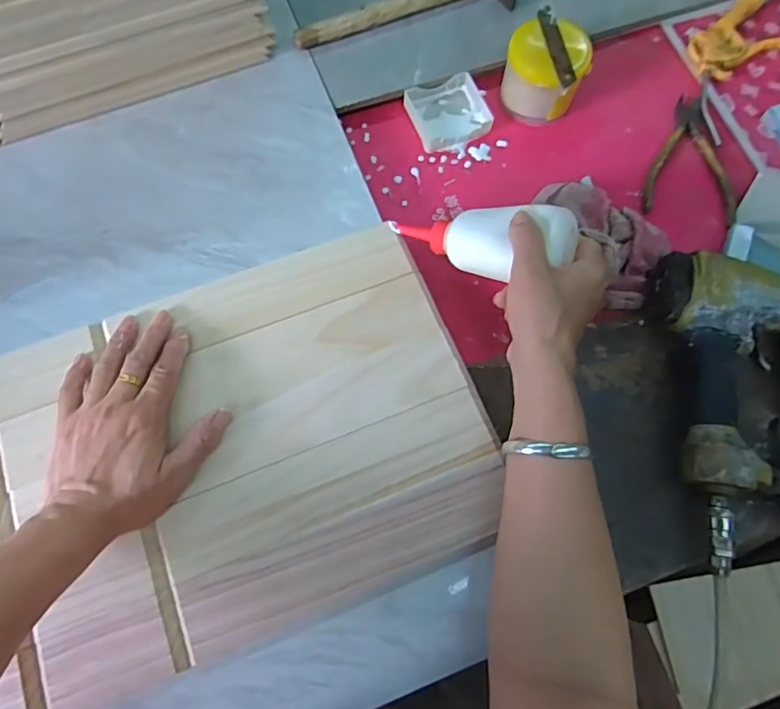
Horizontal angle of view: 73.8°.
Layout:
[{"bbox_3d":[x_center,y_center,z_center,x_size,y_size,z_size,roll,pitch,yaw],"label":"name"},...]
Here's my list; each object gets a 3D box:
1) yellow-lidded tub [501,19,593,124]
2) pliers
[{"bbox_3d":[0.155,-0.284,0.532,0.076,0.069,0.071,1,72,-2],"label":"yellow-lidded tub"},{"bbox_3d":[0.310,-0.206,0.534,0.086,0.015,0.152,13,72,2],"label":"pliers"}]

